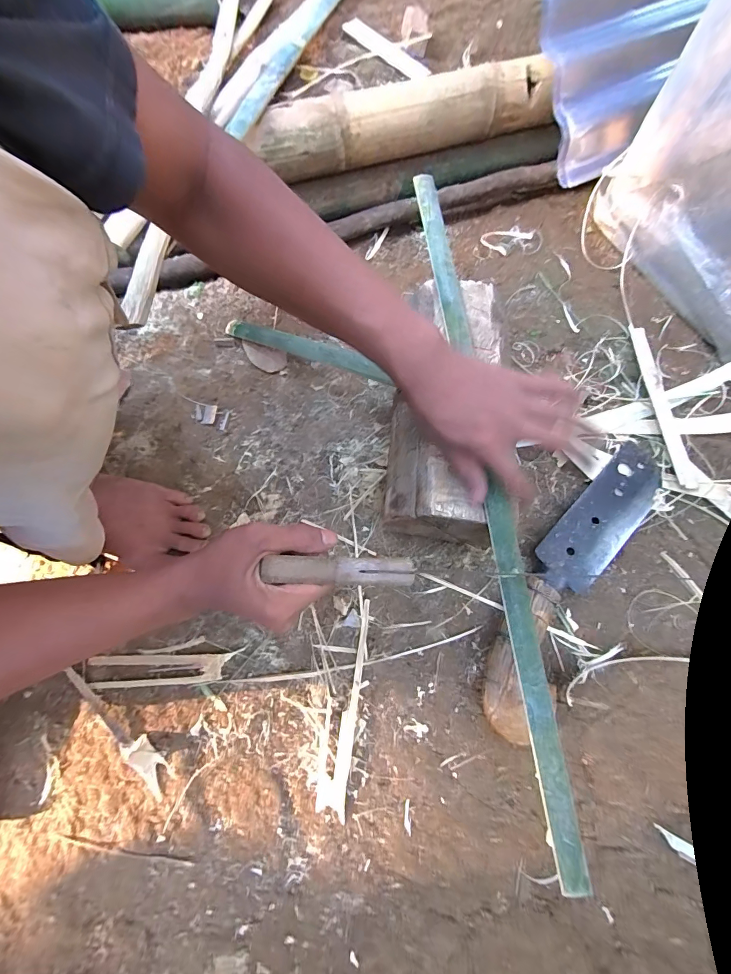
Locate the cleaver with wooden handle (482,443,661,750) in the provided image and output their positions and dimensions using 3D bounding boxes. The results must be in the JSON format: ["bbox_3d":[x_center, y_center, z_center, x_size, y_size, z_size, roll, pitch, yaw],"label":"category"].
[{"bbox_3d":[0.241,0.091,0.425,0.088,0.039,0.385,36,76,13],"label":"cleaver with wooden handle"}]

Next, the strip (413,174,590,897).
[{"bbox_3d":[0.117,-0.039,0.371,0.026,0.013,0.705,-7,75,-1],"label":"strip"}]

